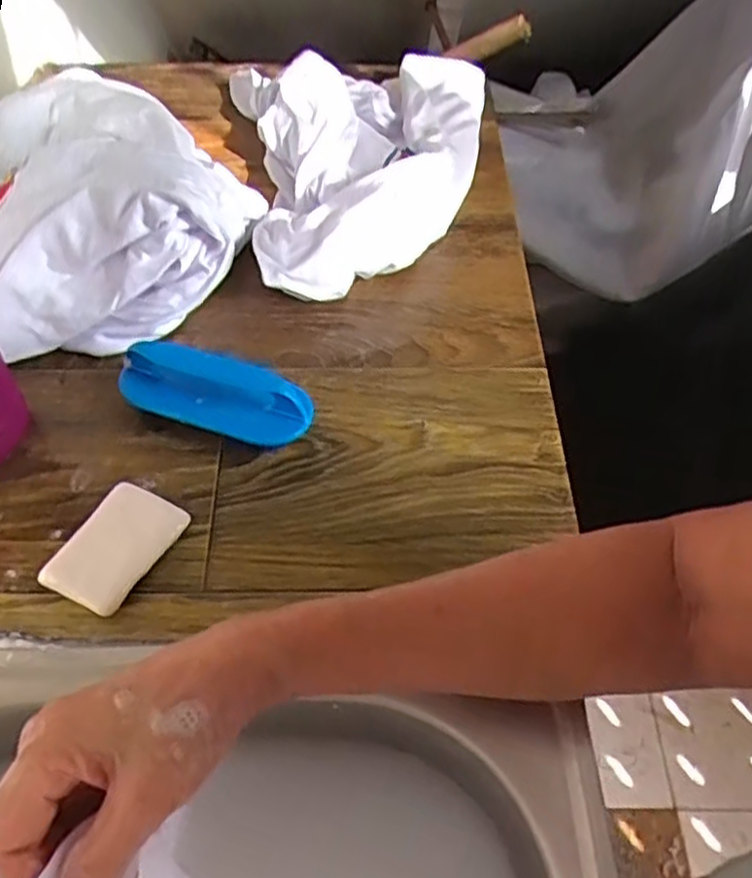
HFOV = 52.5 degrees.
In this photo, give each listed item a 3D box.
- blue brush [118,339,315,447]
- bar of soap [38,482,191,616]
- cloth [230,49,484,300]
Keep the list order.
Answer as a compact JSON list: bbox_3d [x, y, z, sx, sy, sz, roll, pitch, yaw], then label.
[{"bbox_3d":[-0.104,-0.025,0.486,0.130,0.053,0.040,11,51,8],"label":"blue brush"},{"bbox_3d":[-0.148,0.062,0.438,0.052,0.014,0.076,23,54,17],"label":"bar of soap"},{"bbox_3d":[0.008,-0.256,0.665,0.241,0.078,0.341,-8,51,-7],"label":"cloth"}]

